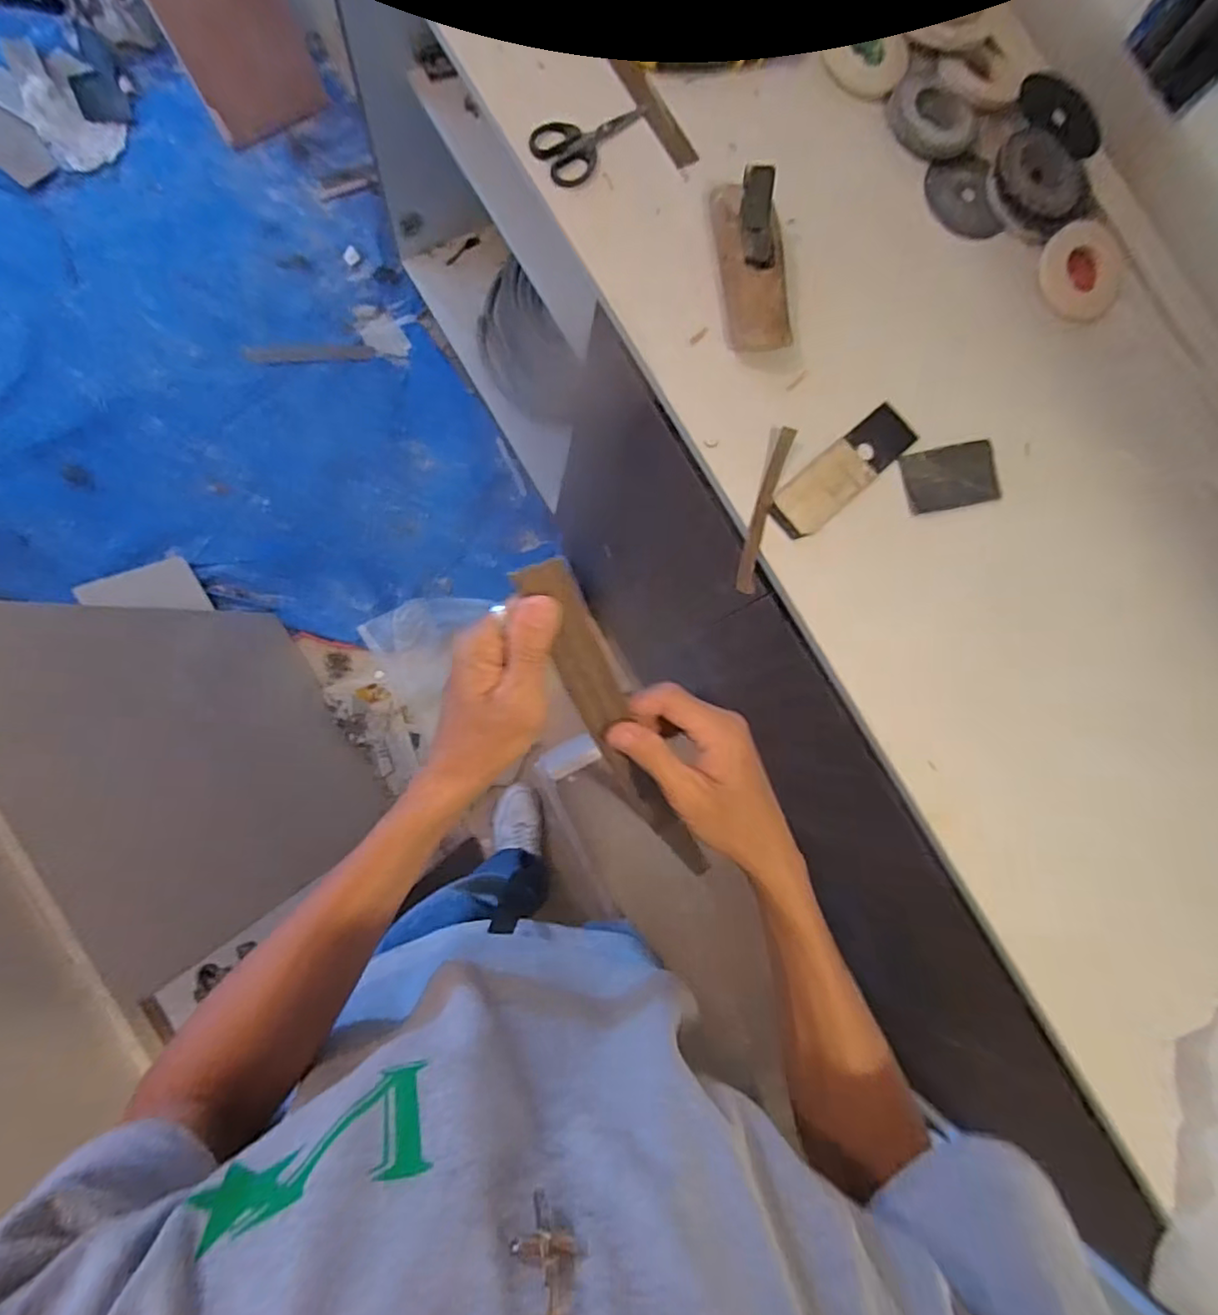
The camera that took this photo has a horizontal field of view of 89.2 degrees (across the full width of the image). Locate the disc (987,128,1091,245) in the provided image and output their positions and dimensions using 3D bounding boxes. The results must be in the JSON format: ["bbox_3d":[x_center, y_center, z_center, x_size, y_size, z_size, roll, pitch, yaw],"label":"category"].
[{"bbox_3d":[0.458,-0.503,0.653,0.105,0.027,0.103,1,83,-9],"label":"disc"}]

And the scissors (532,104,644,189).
[{"bbox_3d":[-0.022,-0.515,0.603,0.067,0.007,0.123,42,79,-2],"label":"scissors"}]

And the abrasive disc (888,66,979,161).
[{"bbox_3d":[0.347,-0.582,0.664,0.078,0.017,0.103,-37,90,-11],"label":"abrasive disc"}]

